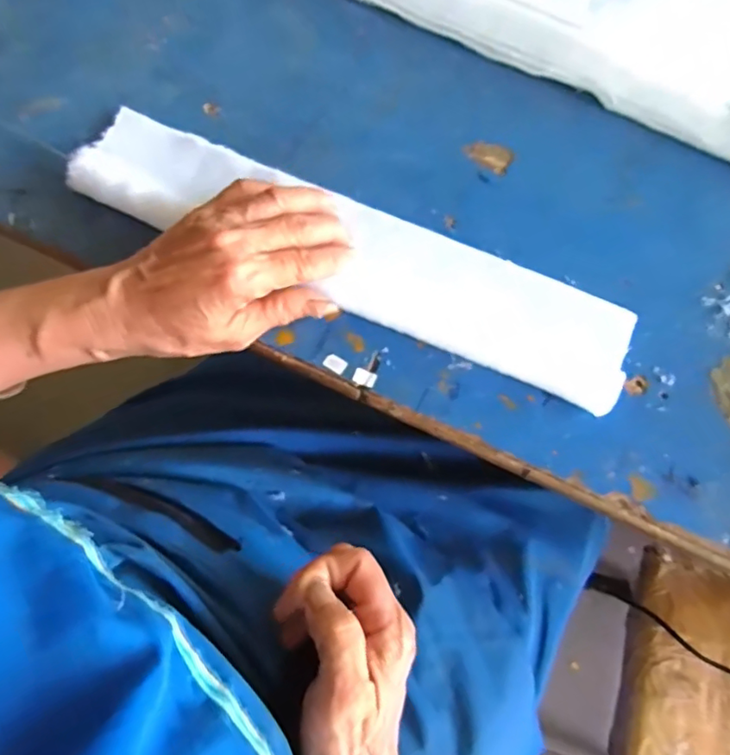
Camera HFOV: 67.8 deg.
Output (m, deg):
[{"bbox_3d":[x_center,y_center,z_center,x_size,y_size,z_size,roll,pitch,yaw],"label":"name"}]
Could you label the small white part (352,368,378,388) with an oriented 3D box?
[{"bbox_3d":[0.000,0.000,0.309,0.013,0.004,0.009,25,80,4],"label":"small white part"}]

